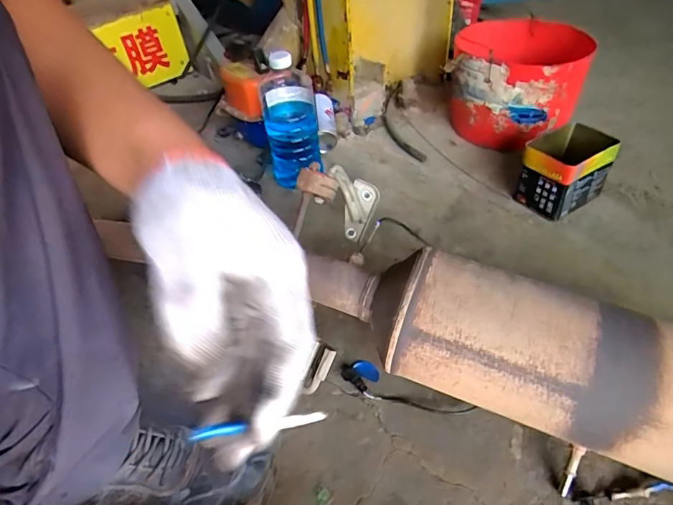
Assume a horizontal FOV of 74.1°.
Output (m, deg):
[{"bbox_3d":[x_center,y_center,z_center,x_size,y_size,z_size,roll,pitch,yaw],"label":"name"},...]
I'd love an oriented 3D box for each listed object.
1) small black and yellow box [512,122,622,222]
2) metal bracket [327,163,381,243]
[{"bbox_3d":[0.396,-0.141,0.779,0.137,0.112,0.110,-30,49,-24],"label":"small black and yellow box"},{"bbox_3d":[0.029,-0.080,0.658,0.057,0.125,0.075,7,45,14],"label":"metal bracket"}]

